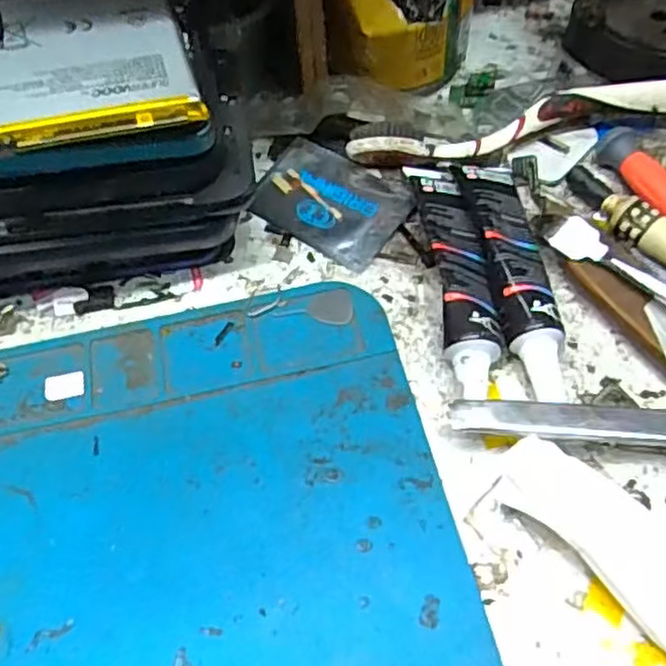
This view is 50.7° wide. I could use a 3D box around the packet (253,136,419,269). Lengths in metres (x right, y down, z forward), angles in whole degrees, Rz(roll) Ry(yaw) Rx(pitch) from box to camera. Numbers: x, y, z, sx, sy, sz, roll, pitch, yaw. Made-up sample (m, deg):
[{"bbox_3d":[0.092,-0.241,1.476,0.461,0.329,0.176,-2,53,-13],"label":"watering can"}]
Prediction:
[{"bbox_3d":[-0.001,-0.052,0.269,0.058,0.004,0.041,33,65,22],"label":"packet"}]

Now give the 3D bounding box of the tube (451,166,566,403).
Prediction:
[{"bbox_3d":[0.062,-0.022,0.238,0.023,0.017,0.097,-6,57,0],"label":"tube"}]

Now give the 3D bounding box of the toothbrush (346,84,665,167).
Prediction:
[{"bbox_3d":[0.094,-0.083,0.274,0.176,0.017,0.019,-10,58,-3],"label":"toothbrush"}]

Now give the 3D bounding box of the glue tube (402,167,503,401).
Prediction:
[{"bbox_3d":[0.043,-0.023,0.239,0.020,0.018,0.099,-5,57,0],"label":"glue tube"}]

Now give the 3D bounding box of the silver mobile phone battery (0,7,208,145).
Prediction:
[{"bbox_3d":[-0.073,-0.076,0.198,0.060,0.009,0.057,-17,58,-7],"label":"silver mobile phone battery"}]

